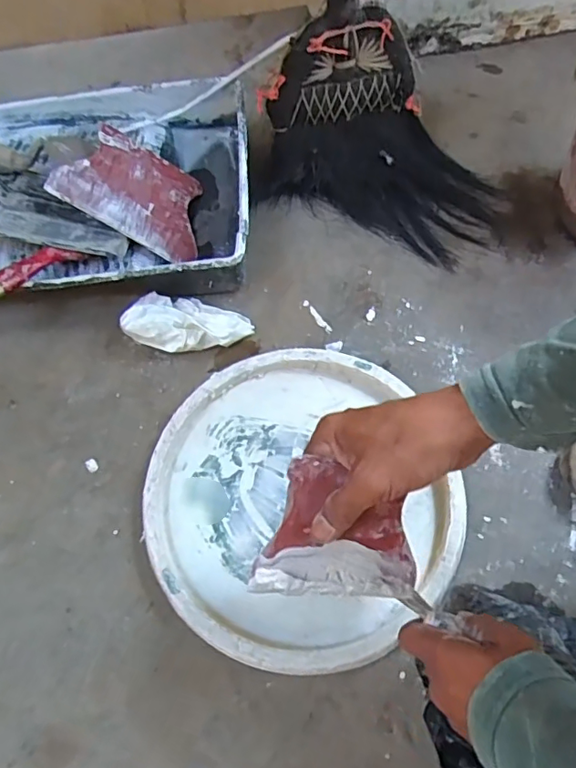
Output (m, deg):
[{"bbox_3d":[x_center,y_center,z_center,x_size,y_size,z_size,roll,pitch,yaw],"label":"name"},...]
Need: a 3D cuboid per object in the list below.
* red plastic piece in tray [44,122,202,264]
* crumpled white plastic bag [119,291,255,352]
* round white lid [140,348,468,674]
[{"bbox_3d":[-0.171,-0.223,0.635,0.162,0.008,0.128,28,59,-26],"label":"red plastic piece in tray"},{"bbox_3d":[-0.109,-0.064,0.602,0.132,0.035,0.059,7,64,6],"label":"crumpled white plastic bag"},{"bbox_3d":[0.007,0.106,0.524,0.278,0.026,0.287,-1,63,2],"label":"round white lid"}]

